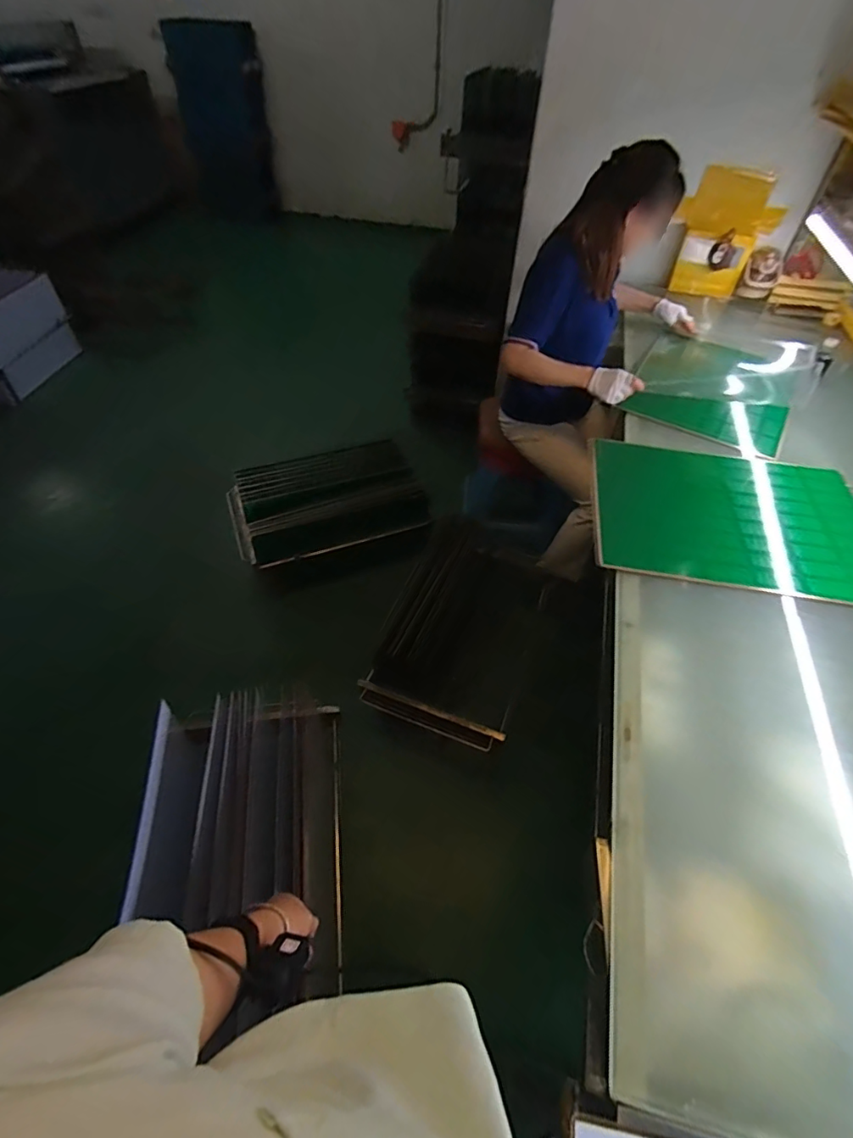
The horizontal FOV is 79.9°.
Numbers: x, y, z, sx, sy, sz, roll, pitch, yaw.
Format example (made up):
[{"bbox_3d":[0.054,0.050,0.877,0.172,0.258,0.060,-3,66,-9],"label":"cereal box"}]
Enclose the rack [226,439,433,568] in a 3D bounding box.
[{"bbox_3d":[-0.316,-0.224,1.674,0.611,0.243,0.288,-18,52,-17],"label":"rack"}]

